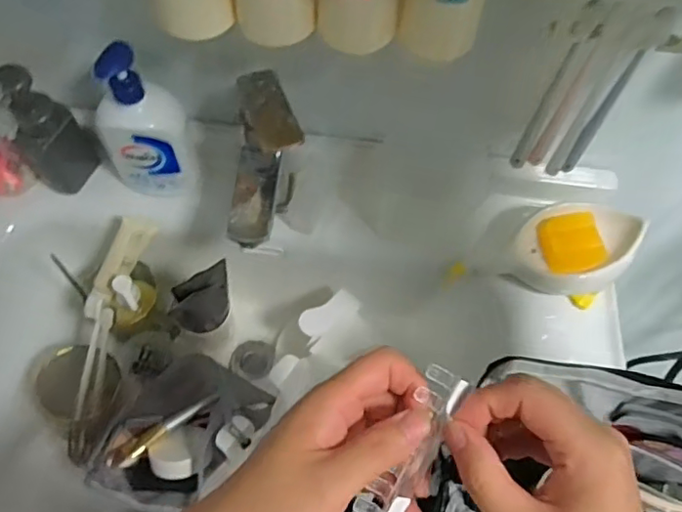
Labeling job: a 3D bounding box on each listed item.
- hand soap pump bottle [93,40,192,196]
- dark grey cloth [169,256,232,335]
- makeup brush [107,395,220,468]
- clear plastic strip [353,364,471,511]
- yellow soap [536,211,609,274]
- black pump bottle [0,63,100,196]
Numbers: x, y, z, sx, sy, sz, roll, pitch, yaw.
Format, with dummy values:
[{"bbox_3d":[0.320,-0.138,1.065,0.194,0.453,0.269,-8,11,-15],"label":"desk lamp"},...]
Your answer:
[{"bbox_3d":[-0.204,-0.127,0.592,0.085,0.197,0.059,-24,66,-15],"label":"hand soap pump bottle"},{"bbox_3d":[-0.139,0.050,0.581,0.064,0.114,0.009,-38,70,-20],"label":"dark grey cloth"},{"bbox_3d":[-0.194,0.189,0.626,0.126,0.018,0.020,-33,68,-19],"label":"makeup brush"},{"bbox_3d":[0.031,0.095,0.264,0.023,0.015,0.091,28,86,11],"label":"clear plastic strip"},{"bbox_3d":[0.243,-0.014,0.604,0.060,0.016,0.063,-19,75,15],"label":"yellow soap"},{"bbox_3d":[-0.315,-0.135,0.604,0.049,0.157,0.067,31,65,13],"label":"black pump bottle"}]

